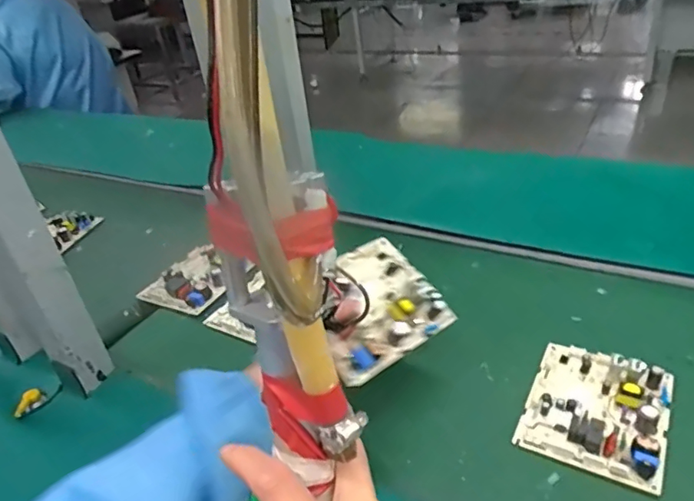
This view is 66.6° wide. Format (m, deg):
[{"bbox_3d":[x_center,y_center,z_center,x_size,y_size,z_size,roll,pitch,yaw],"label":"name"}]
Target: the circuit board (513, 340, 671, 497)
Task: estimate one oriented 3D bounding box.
[{"bbox_3d":[0.237,0.143,0.498,0.117,0.024,0.135,14,36,29],"label":"circuit board"}]

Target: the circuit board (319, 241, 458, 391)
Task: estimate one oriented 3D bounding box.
[{"bbox_3d":[0.026,0.048,0.520,0.143,0.025,0.121,-23,59,-36],"label":"circuit board"}]

